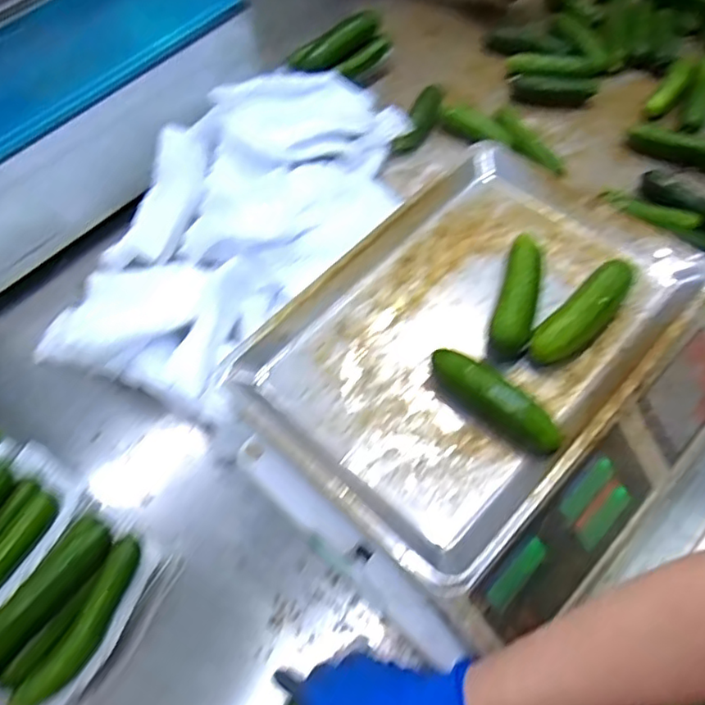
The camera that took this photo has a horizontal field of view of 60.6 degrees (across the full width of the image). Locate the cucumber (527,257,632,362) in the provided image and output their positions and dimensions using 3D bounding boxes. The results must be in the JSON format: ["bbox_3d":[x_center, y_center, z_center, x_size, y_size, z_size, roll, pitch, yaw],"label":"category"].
[{"bbox_3d":[0.180,-0.030,0.463,0.106,0.038,0.033,-41,66,-18],"label":"cucumber"}]

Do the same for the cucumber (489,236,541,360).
[{"bbox_3d":[0.131,-0.045,0.475,0.030,0.022,0.101,14,62,11],"label":"cucumber"}]

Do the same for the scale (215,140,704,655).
[{"bbox_3d":[0.116,0.011,0.490,0.304,0.093,0.339,40,70,22],"label":"scale"}]

